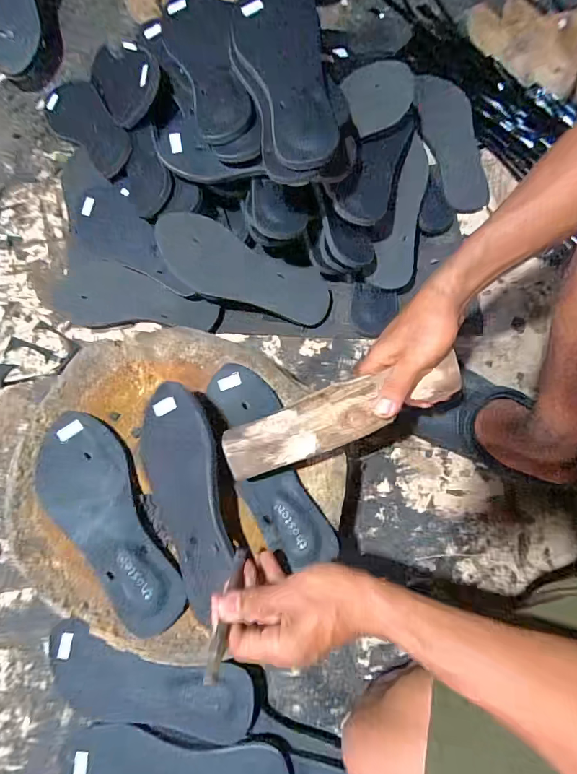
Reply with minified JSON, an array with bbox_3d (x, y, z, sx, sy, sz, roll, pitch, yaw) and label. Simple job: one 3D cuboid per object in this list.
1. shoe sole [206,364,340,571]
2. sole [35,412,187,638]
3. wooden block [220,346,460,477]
[{"bbox_3d":[-0.023,0.080,0.454,0.073,0.016,0.227,-21,76,-6],"label":"shoe sole"},{"bbox_3d":[-0.190,0.140,0.434,0.090,0.023,0.235,-32,77,-8],"label":"sole"},{"bbox_3d":[0.051,0.026,0.411,0.240,0.026,0.057,-21,76,2],"label":"wooden block"}]

